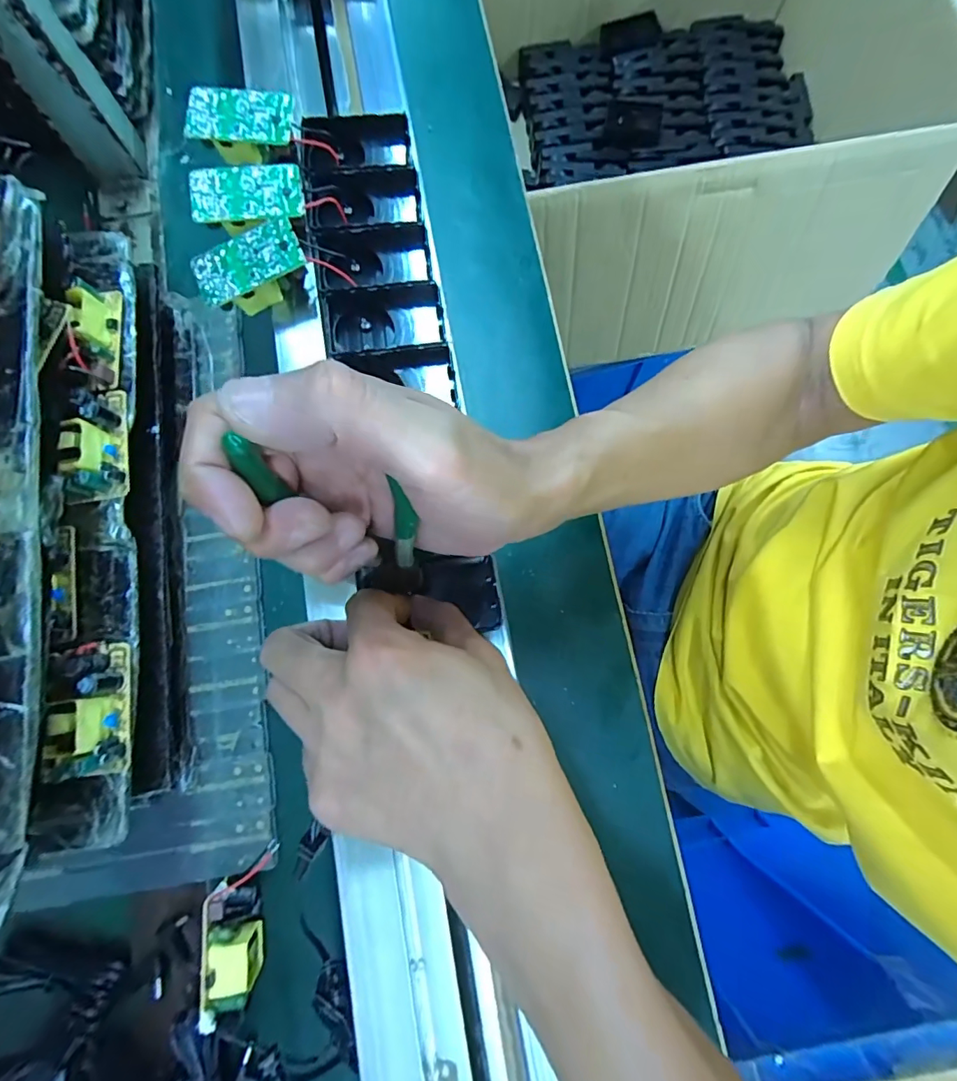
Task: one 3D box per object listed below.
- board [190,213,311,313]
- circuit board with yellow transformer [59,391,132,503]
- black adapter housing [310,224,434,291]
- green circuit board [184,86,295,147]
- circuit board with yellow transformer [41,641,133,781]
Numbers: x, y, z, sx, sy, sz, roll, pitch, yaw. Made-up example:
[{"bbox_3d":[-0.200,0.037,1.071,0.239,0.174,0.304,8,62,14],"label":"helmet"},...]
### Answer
[{"bbox_3d":[-0.134,-0.161,0.294,0.064,0.020,0.039,-27,81,2],"label":"board"},{"bbox_3d":[-0.217,-0.055,0.270,0.030,0.023,0.062,-8,80,-1],"label":"circuit board with yellow transformer"},{"bbox_3d":[-0.067,-0.178,0.314,0.070,0.031,0.044,-7,80,0],"label":"black adapter housing"},{"bbox_3d":[-0.149,-0.266,0.306,0.063,0.008,0.035,2,80,1],"label":"green circuit board"},{"bbox_3d":[-0.196,0.085,0.245,0.029,0.022,0.063,-7,80,-1],"label":"circuit board with yellow transformer"}]

